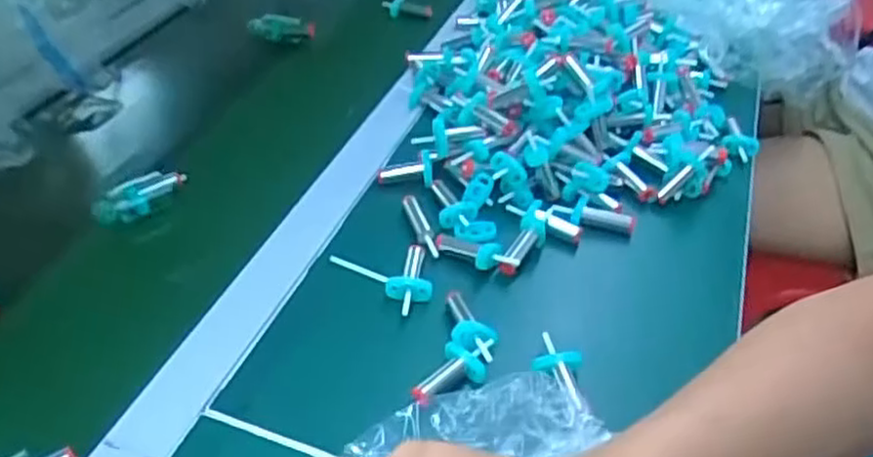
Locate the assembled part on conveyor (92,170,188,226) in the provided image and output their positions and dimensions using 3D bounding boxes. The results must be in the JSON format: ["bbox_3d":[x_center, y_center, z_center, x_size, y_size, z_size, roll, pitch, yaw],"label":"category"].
[{"bbox_3d":[-0.234,-0.026,0.573,0.020,0.021,0.075,31,49,28],"label":"assembled part on conveyor"}]

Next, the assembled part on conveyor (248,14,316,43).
[{"bbox_3d":[-0.166,-0.214,0.783,0.071,0.032,0.012,2,42,-1],"label":"assembled part on conveyor"}]

